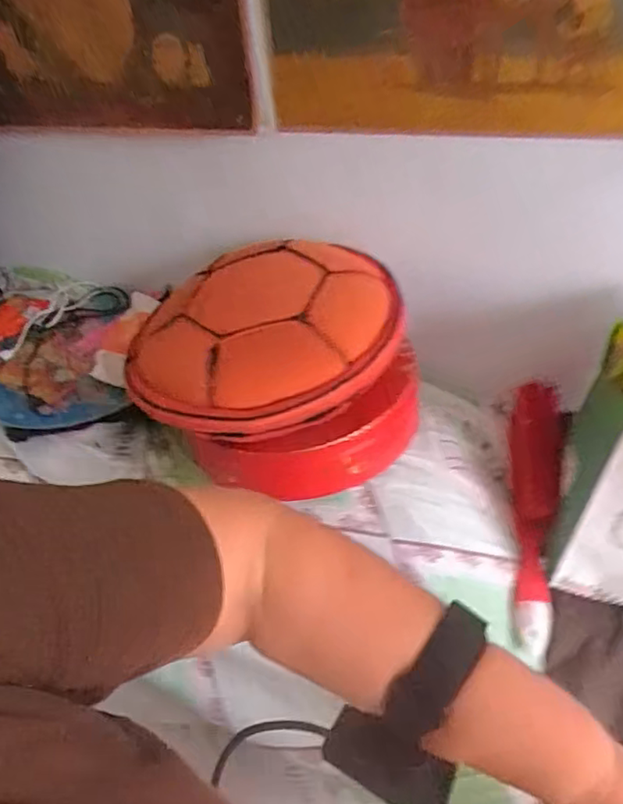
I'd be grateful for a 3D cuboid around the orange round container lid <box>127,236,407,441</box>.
[{"bbox_3d":[-0.046,-0.070,0.654,0.258,0.083,0.243,-4,40,3],"label":"orange round container lid"}]

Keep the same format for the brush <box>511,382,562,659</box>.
[{"bbox_3d":[0.244,0.112,0.681,0.055,0.070,0.310,4,69,13],"label":"brush"}]

